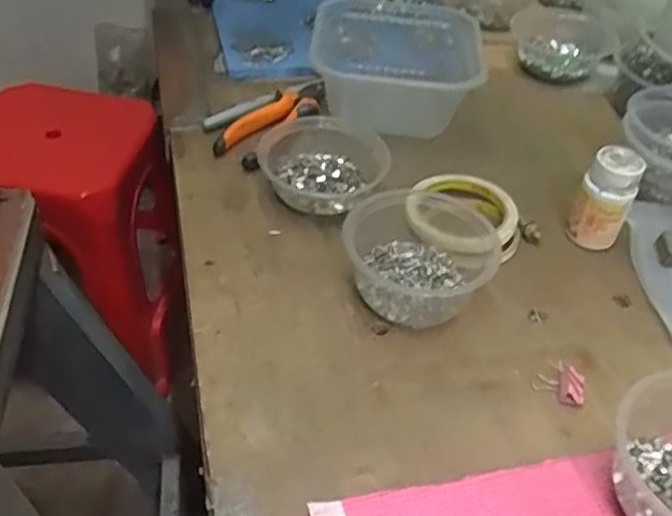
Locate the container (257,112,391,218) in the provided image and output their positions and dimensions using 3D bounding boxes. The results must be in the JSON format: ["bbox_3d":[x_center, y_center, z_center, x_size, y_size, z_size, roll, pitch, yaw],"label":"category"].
[{"bbox_3d":[-0.012,-0.080,0.633,0.114,0.043,0.124,6,43,-1],"label":"container"}]

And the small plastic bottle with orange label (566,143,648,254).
[{"bbox_3d":[0.229,-0.054,0.595,0.044,0.075,0.040,21,45,17],"label":"small plastic bottle with orange label"}]

